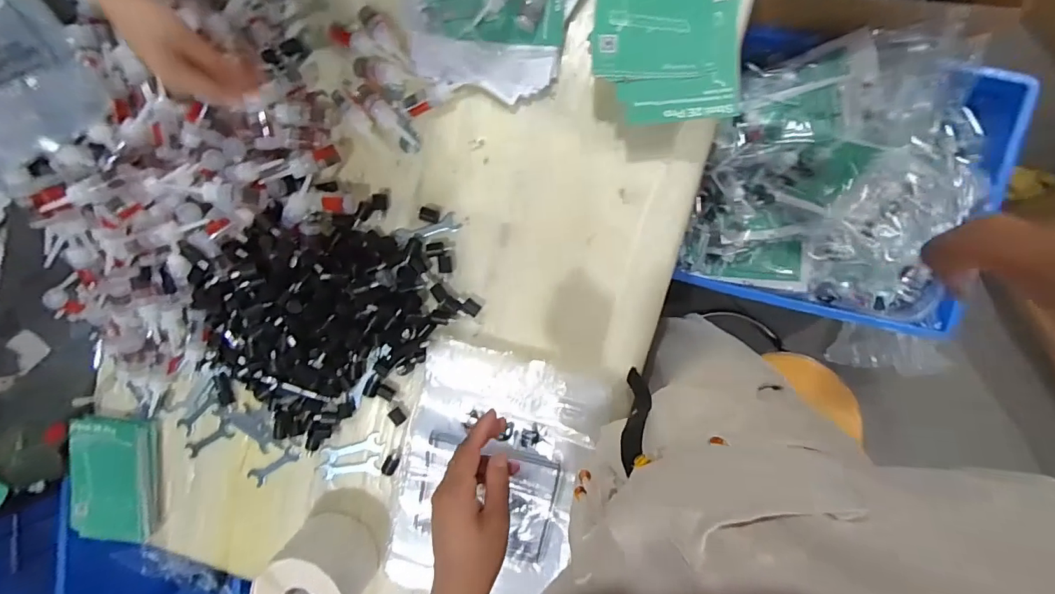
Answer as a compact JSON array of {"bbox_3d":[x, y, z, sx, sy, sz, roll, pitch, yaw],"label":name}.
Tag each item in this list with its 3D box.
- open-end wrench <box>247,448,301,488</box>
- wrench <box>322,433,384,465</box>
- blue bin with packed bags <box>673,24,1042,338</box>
[{"bbox_3d":[-0.377,0.251,0.716,0.095,0.009,0.028,-35,90,9],"label":"open-end wrench"},{"bbox_3d":[-0.251,0.221,0.693,0.091,0.009,0.028,-18,93,9],"label":"wrench"},{"bbox_3d":[0.582,-0.204,0.850,0.482,0.181,0.468,14,97,6],"label":"blue bin with packed bags"}]

